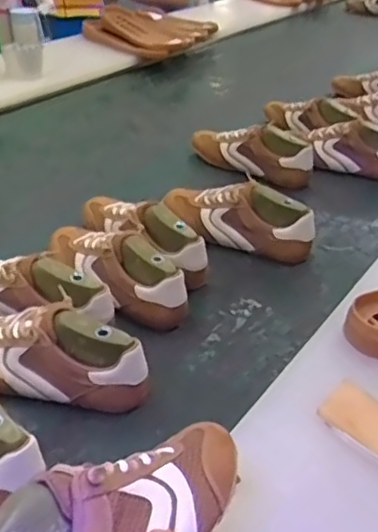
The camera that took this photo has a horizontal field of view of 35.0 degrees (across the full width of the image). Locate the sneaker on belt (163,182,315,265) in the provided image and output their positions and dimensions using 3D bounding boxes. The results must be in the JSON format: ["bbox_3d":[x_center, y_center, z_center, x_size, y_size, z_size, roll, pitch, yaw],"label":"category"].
[{"bbox_3d":[0.068,-0.076,0.881,0.230,0.080,0.079,26,40,29],"label":"sneaker on belt"}]

